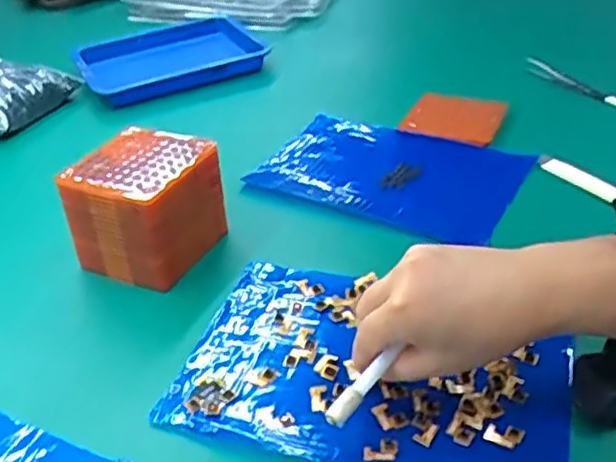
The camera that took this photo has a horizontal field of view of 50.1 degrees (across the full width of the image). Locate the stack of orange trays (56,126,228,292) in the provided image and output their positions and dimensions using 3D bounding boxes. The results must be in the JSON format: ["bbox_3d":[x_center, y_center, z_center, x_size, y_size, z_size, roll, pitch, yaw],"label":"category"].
[{"bbox_3d":[-0.120,-0.019,0.498,0.088,0.078,0.093,10,38,20],"label":"stack of orange trays"}]

